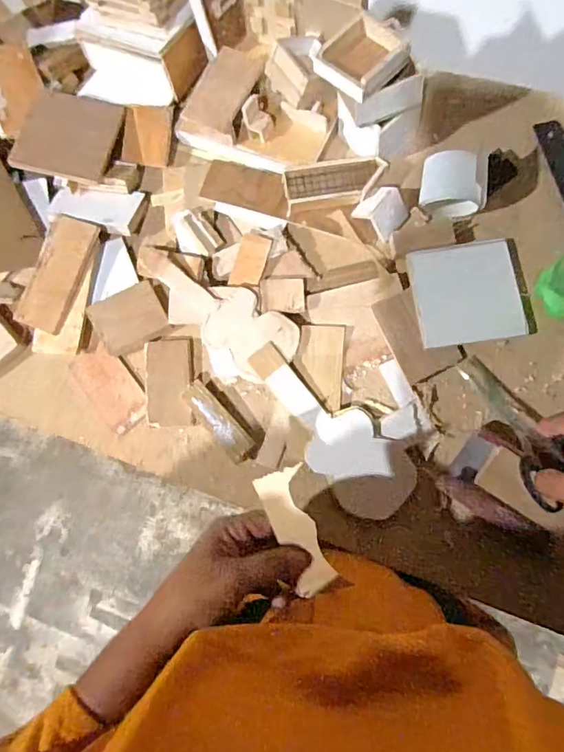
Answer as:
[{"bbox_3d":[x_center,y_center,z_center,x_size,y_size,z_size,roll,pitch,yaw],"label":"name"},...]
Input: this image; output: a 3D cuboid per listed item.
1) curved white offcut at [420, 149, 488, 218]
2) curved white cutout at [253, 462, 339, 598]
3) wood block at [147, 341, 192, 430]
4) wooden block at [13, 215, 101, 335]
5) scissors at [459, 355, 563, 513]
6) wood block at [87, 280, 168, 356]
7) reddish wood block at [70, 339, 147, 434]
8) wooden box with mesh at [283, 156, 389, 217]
[{"bbox_3d":[0.175,-0.195,0.489,0.064,0.053,0.053,4,79,8],"label":"curved white offcut"},{"bbox_3d":[0.014,0.120,0.371,0.037,0.008,0.096,-26,86,1],"label":"curved white cutout"},{"bbox_3d":[-0.118,0.007,0.496,0.044,0.009,0.091,-4,77,8],"label":"wood block"},{"bbox_3d":[-0.245,-0.112,0.522,0.058,0.014,0.125,20,81,12],"label":"wooden block"},{"bbox_3d":[0.221,0.045,0.440,0.050,0.031,0.154,-22,58,2],"label":"scissors"},{"bbox_3d":[-0.163,-0.062,0.504,0.072,0.013,0.060,-30,75,1],"label":"wood block"},{"bbox_3d":[-0.183,0.012,0.509,0.054,0.010,0.099,-41,81,-1],"label":"reddish wood block"},{"bbox_3d":[0.056,-0.205,0.508,0.106,0.021,0.044,-10,76,6],"label":"wooden box with mesh"}]

